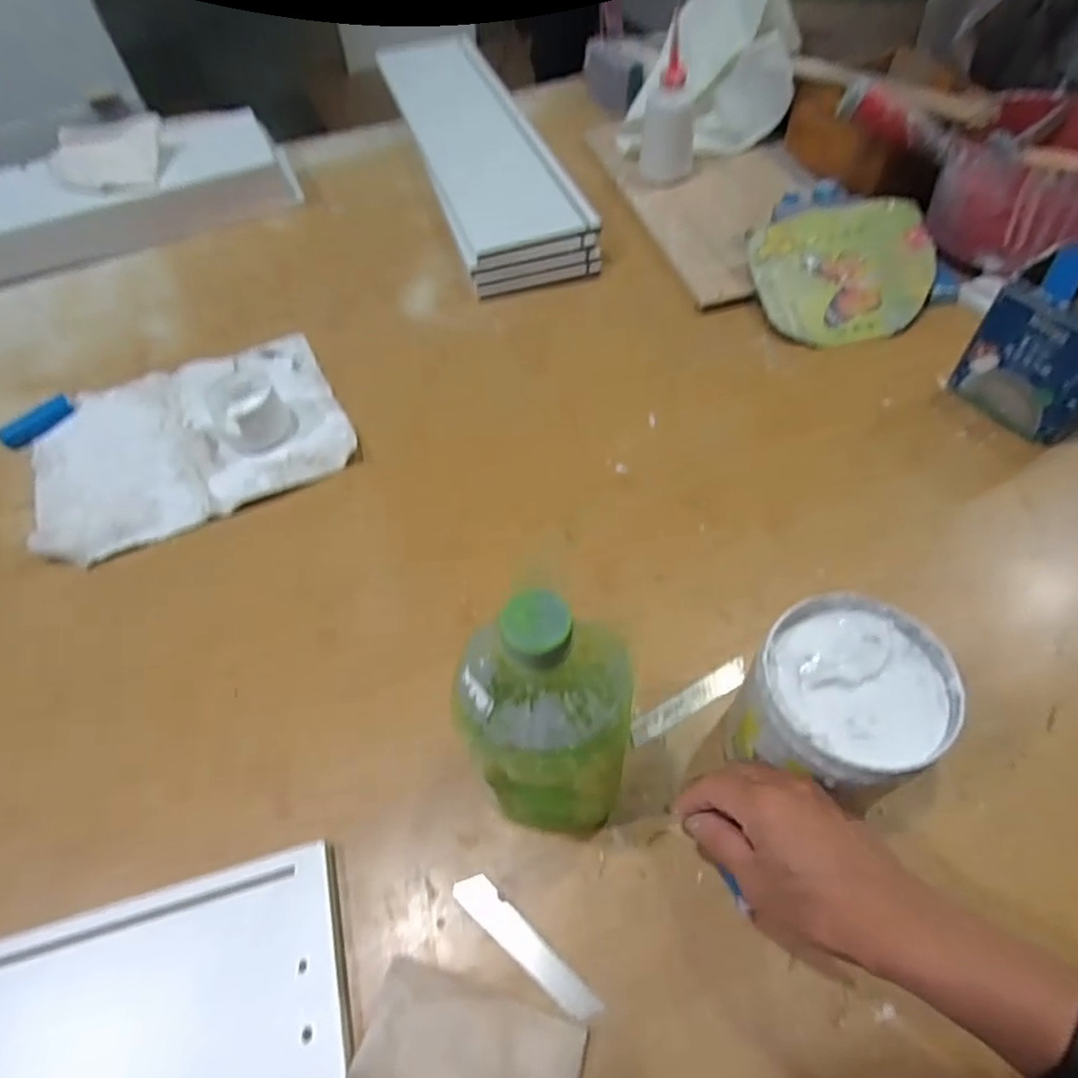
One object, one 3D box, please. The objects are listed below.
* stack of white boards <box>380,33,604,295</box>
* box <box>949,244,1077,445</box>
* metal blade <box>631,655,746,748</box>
[{"bbox_3d":[-0.083,-0.512,0.844,0.146,0.045,0.547,-17,58,-7],"label":"stack of white boards"},{"bbox_3d":[0.439,-0.164,0.547,0.109,0.105,0.107,-31,60,-15],"label":"box"},{"bbox_3d":[0.105,0.113,0.454,0.095,0.004,0.018,-28,60,-13],"label":"metal blade"}]

